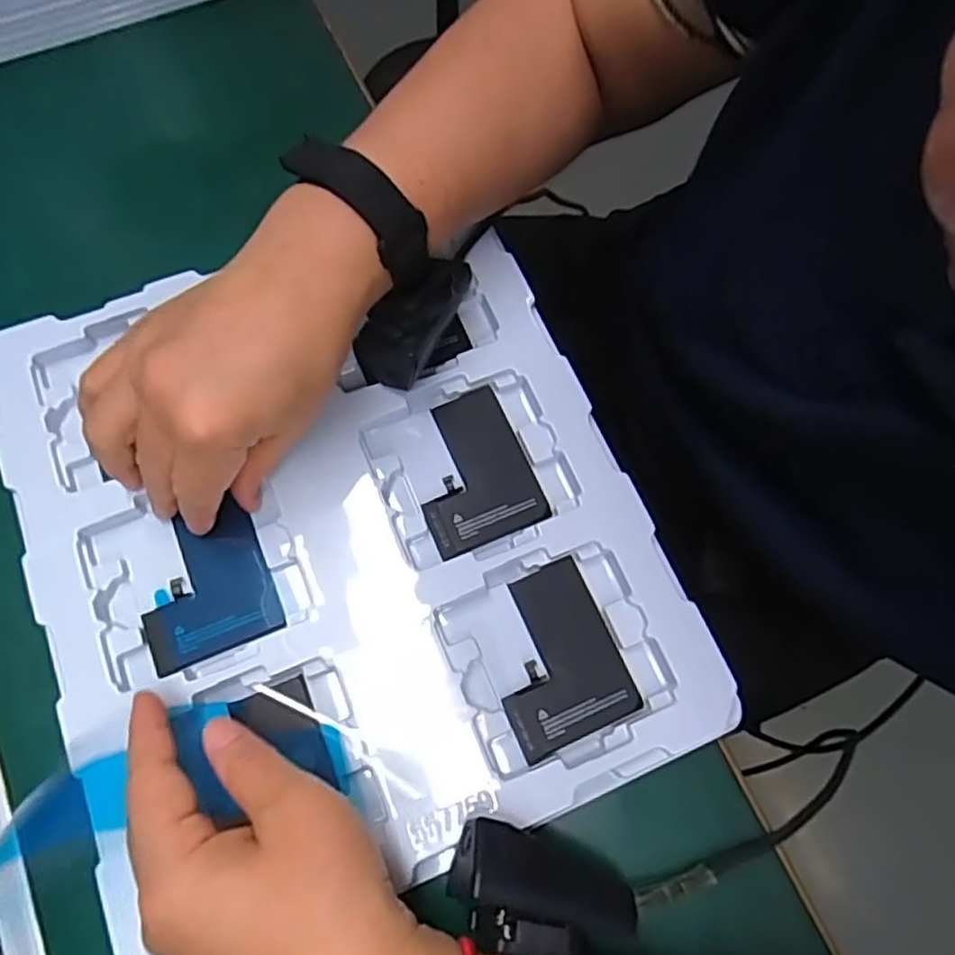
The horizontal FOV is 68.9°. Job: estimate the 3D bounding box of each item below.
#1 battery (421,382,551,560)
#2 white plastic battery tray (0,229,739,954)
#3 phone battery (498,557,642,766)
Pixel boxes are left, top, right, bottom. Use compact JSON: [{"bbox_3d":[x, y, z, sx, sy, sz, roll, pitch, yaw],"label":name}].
[{"bbox_3d":[-0.004,-0.004,0.354,0.058,0.005,0.077,-21,74,-7],"label":"battery"},{"bbox_3d":[-0.066,0.022,0.336,0.270,0.020,0.308,-22,73,-10],"label":"white plastic battery tray"},{"bbox_3d":[0.035,0.083,0.326,0.058,0.006,0.077,-21,74,-7],"label":"phone battery"}]

